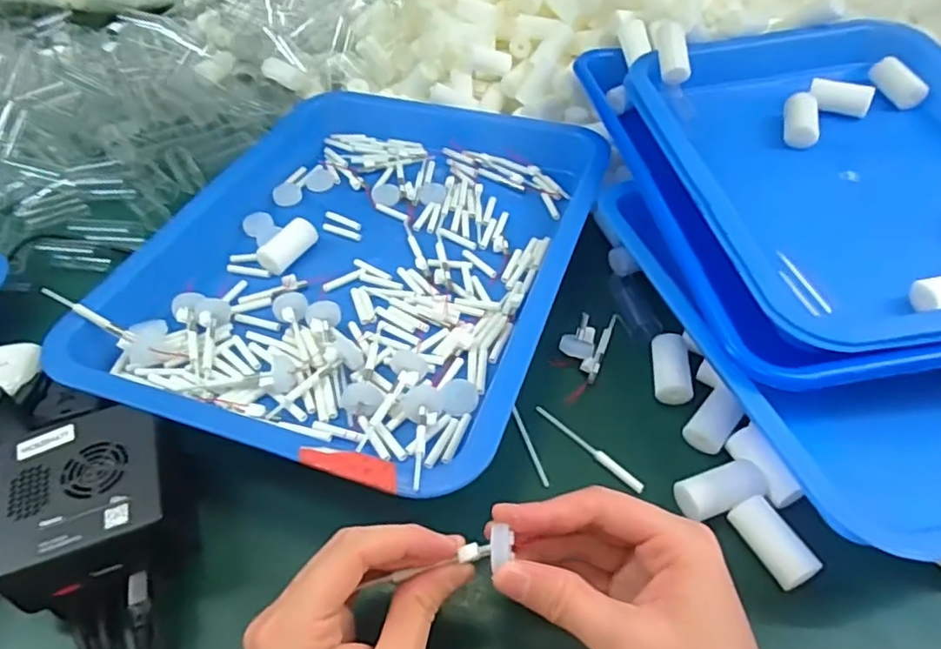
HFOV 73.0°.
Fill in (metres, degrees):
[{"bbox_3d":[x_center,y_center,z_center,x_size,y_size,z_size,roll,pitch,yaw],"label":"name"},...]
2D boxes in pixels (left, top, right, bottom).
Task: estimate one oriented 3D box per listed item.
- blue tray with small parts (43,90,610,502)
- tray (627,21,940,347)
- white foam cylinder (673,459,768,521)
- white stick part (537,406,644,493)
[{"bbox_3d":[-0.066,-0.067,0.424,0.269,0.047,0.348,14,49,15],"label":"blue tray with small parts"},{"bbox_3d":[0.247,-0.107,0.406,0.223,0.029,0.273,-8,47,-5],"label":"tray"},{"bbox_3d":[0.127,0.083,0.321,0.047,0.016,0.022,-16,48,-12],"label":"white foam cylinder"},{"bbox_3d":[0.064,0.067,0.349,0.006,0.004,0.072,-35,55,-26],"label":"white stick part"}]

